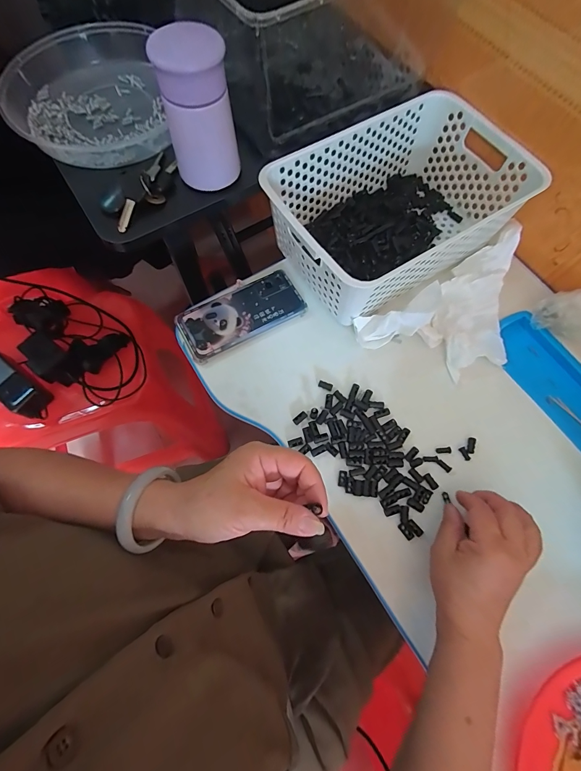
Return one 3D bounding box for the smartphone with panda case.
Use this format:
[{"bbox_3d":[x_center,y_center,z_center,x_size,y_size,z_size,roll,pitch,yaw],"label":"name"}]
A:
[{"bbox_3d":[-0.066,-0.098,0.454,0.161,0.007,0.085,-28,74,-10],"label":"smartphone with panda case"}]

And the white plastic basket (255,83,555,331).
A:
[{"bbox_3d":[0.137,-0.233,0.452,0.301,0.099,0.198,-34,75,-12],"label":"white plastic basket"}]

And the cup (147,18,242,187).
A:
[{"bbox_3d":[-0.095,-0.280,0.359,0.067,0.122,0.058,-13,72,-6],"label":"cup"}]

